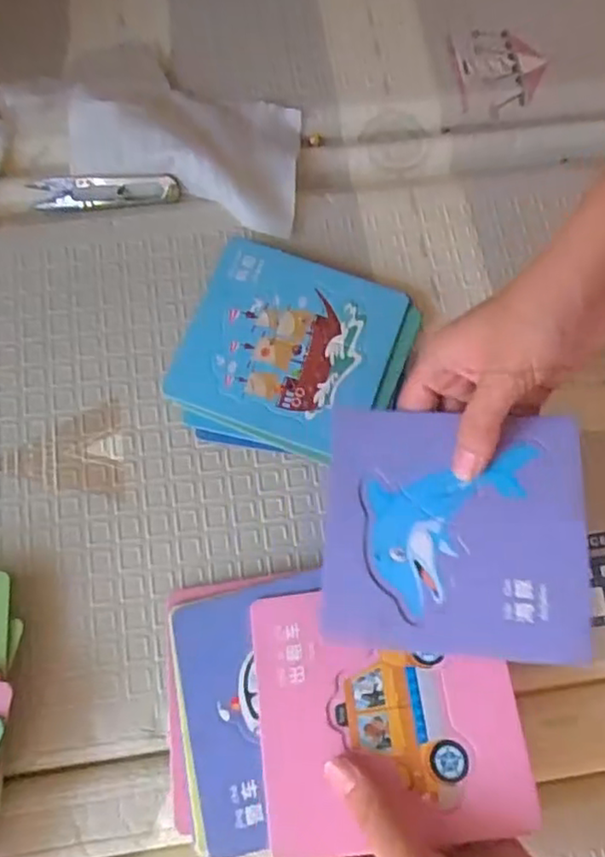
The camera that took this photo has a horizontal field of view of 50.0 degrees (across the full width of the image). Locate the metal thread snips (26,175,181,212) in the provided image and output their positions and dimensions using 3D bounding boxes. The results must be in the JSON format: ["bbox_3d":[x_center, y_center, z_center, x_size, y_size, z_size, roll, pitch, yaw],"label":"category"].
[{"bbox_3d":[-0.136,-0.164,0.450,0.098,0.012,0.022,-4,73,-3],"label":"metal thread snips"}]

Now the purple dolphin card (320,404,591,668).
[{"bbox_3d":[0.074,0.049,0.320,0.124,0.005,0.116,2,72,8],"label":"purple dolphin card"}]

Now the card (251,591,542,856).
[{"bbox_3d":[0.041,0.136,0.318,0.122,0.004,0.115,-7,64,1],"label":"card"}]

